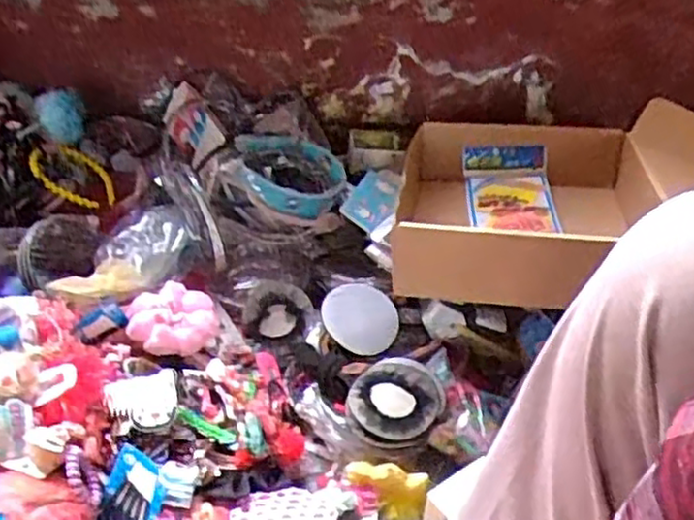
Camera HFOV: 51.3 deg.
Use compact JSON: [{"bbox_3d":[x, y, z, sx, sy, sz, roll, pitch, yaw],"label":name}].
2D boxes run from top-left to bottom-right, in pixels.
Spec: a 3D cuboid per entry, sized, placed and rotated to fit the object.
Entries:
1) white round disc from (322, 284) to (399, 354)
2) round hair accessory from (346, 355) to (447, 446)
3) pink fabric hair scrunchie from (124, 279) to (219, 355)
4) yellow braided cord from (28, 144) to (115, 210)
[{"bbox_3d":[0.020,0.071,0.855,0.023,0.101,0.082,-1,65,59],"label":"white round disc"},{"bbox_3d":[0.053,0.149,0.777,0.096,0.032,0.108,8,39,9],"label":"round hair accessory"},{"bbox_3d":[-0.200,0.075,0.835,0.099,0.058,0.079,-5,39,-8],"label":"pink fabric hair scrunchie"},{"bbox_3d":[-0.400,-0.122,1.084,0.117,0.018,0.125,49,26,6],"label":"yellow braided cord"}]

